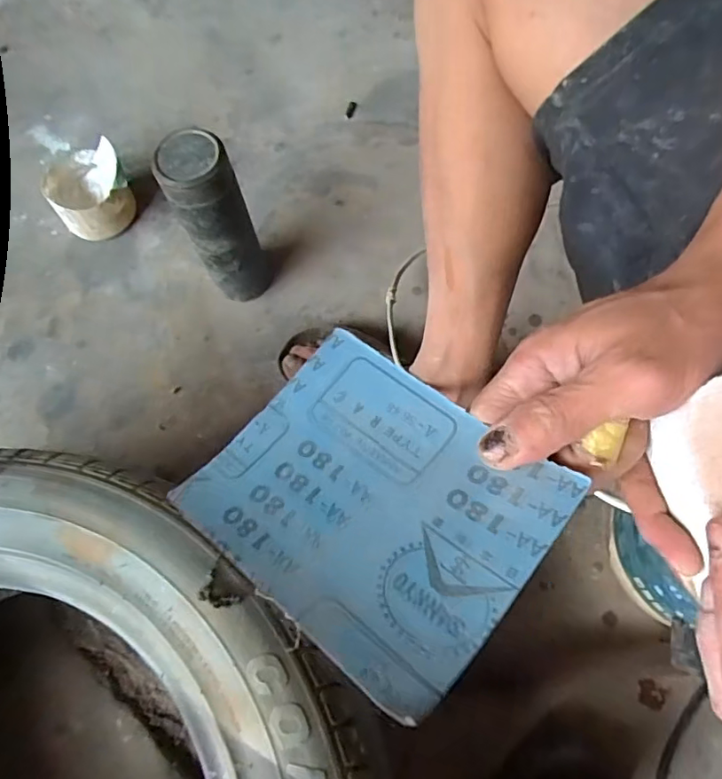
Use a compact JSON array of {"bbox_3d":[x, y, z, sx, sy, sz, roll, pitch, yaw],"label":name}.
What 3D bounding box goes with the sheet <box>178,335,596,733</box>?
[{"bbox_3d":[0.002,0.042,0.227,0.137,0.014,0.112,32,61,30],"label":"sheet"}]

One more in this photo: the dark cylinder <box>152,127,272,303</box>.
[{"bbox_3d":[-0.153,-0.175,0.595,0.068,0.212,0.064,-1,70,2],"label":"dark cylinder"}]

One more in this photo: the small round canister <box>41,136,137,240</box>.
[{"bbox_3d":[-0.352,-0.260,0.705,0.100,0.086,0.114,-36,73,-11],"label":"small round canister"}]

